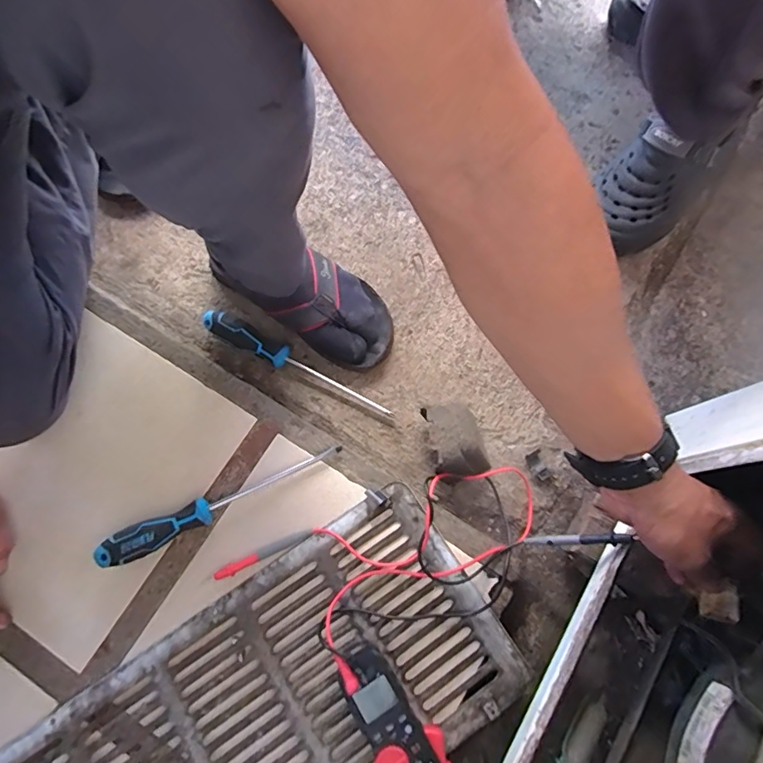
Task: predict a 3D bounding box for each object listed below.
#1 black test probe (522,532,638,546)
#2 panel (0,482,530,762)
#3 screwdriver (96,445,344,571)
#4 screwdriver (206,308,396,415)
[{"bbox_3d":[0.184,0.150,0.464,0.102,0.009,0.010,-18,68,40],"label":"black test probe"},{"bbox_3d":[-0.121,0.325,0.449,0.483,0.021,0.226,-33,78,-7],"label":"panel"},{"bbox_3d":[-0.160,0.125,0.494,0.250,0.031,0.030,-23,77,-5],"label":"screwdriver"},{"bbox_3d":[-0.107,-0.021,0.583,0.255,0.030,0.028,29,78,7],"label":"screwdriver"}]

